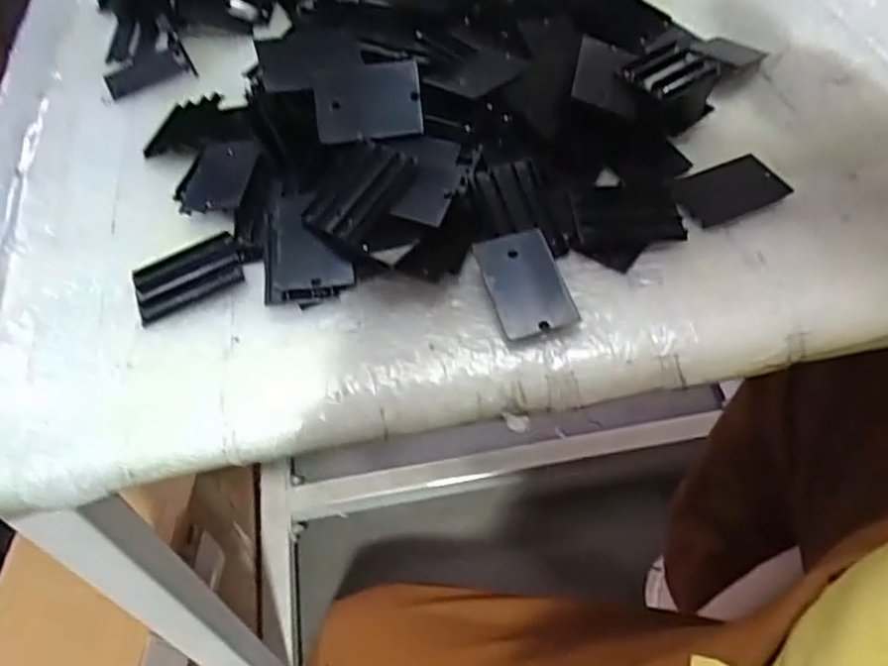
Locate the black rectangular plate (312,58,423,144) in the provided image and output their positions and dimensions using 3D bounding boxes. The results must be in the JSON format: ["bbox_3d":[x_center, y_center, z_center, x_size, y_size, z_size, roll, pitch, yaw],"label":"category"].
[{"bbox_3d":[-0.039,-0.120,0.365,0.055,0.010,0.042,0,86,14],"label":"black rectangular plate"}]

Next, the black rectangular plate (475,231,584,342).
[{"bbox_3d":[0.039,-0.024,0.338,0.034,0.007,0.054,-22,68,4],"label":"black rectangular plate"}]

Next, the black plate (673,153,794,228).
[{"bbox_3d":[0.152,-0.077,0.379,0.058,0.006,0.034,-22,54,-12],"label":"black plate"}]

